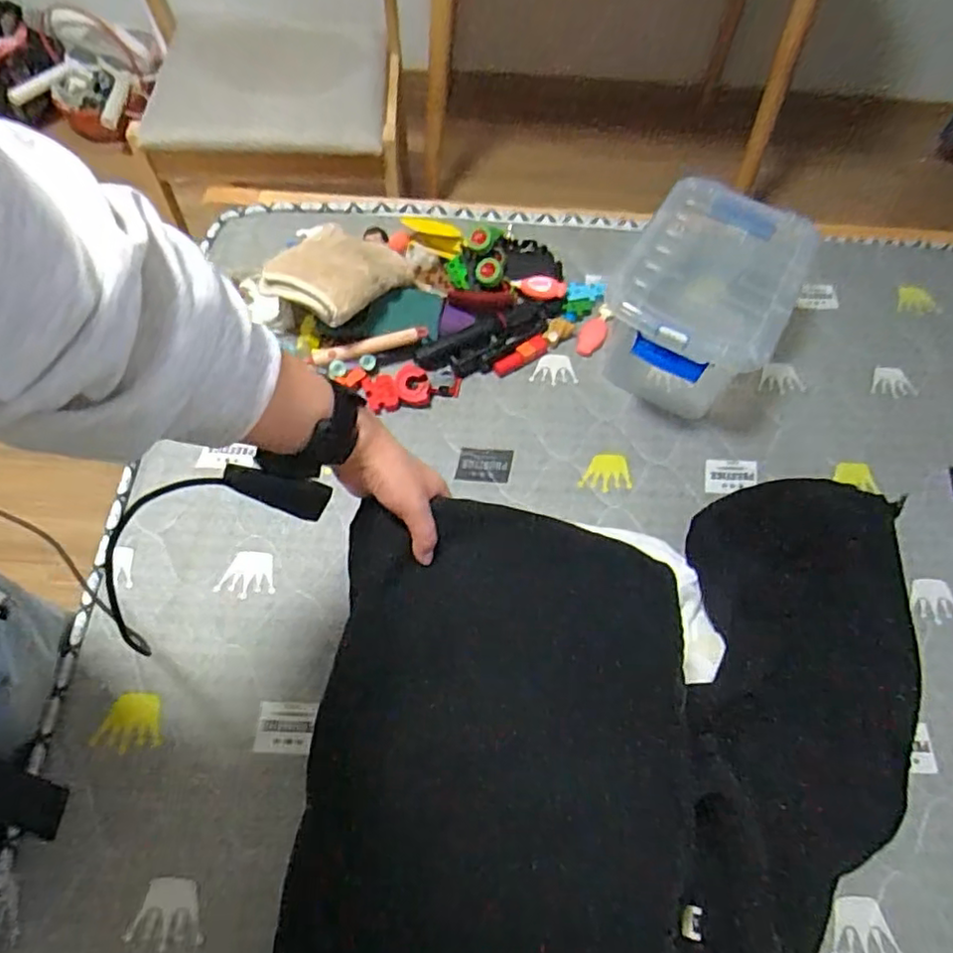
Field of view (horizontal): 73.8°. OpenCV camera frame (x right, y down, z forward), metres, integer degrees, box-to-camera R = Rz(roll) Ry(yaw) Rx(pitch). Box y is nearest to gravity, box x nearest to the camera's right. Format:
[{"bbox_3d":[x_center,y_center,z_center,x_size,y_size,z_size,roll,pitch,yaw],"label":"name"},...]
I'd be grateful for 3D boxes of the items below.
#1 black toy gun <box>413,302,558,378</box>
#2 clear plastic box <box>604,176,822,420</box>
[{"bbox_3d":[0.021,-0.190,0.884,0.216,0.033,0.069,-30,67,-17],"label":"black toy gun"},{"bbox_3d":[0.283,-0.216,0.828,0.197,0.166,0.270,26,63,11],"label":"clear plastic box"}]

